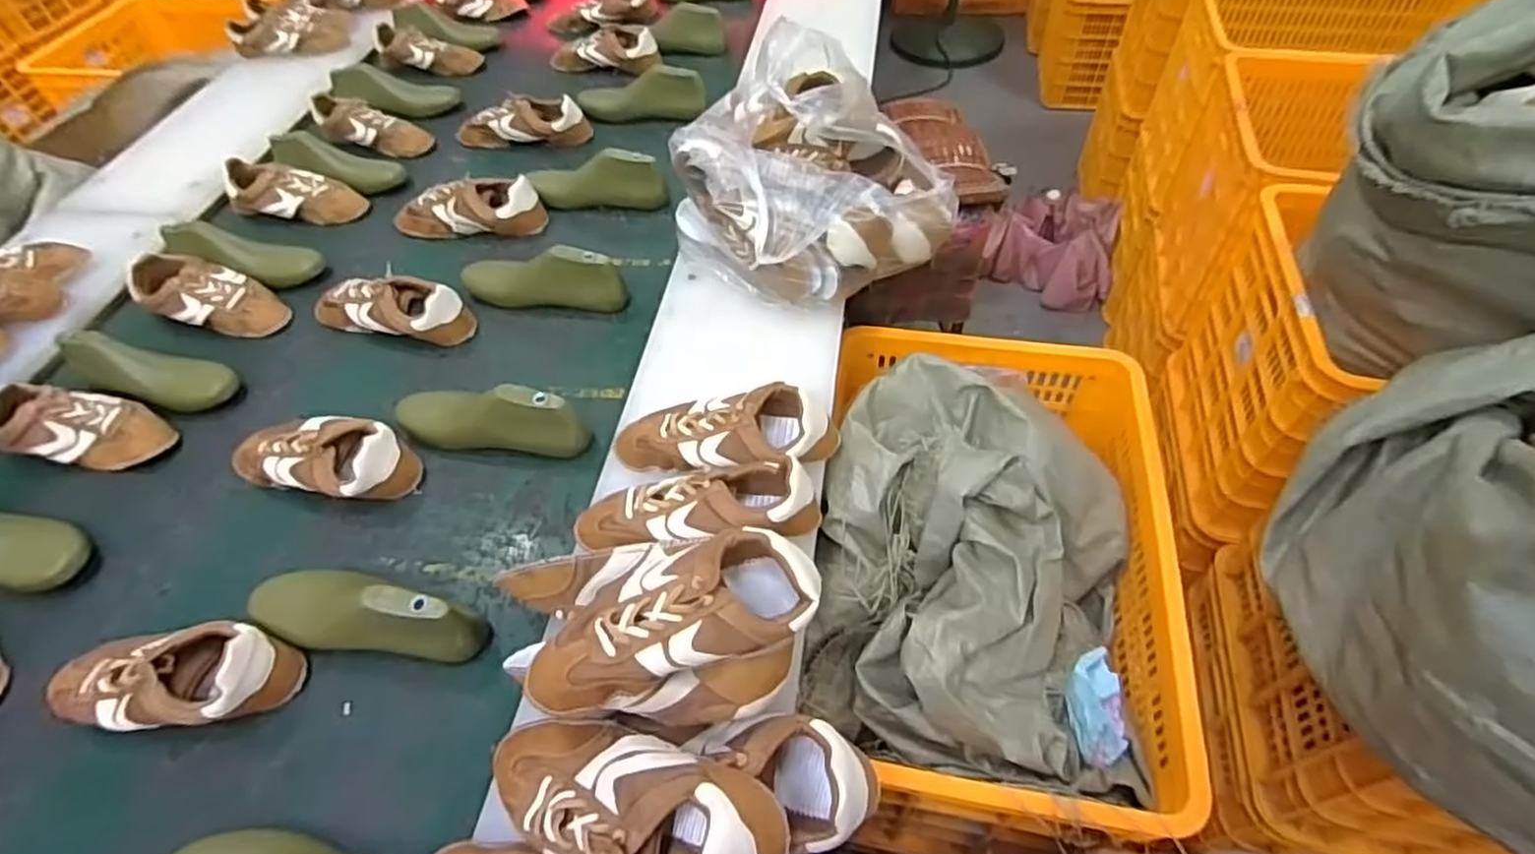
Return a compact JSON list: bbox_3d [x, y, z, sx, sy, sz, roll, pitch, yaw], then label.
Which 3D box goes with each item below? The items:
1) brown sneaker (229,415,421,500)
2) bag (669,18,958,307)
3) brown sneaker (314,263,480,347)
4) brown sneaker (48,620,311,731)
[{"bbox_3d":[-0.530,0.035,0.843,0.228,0.067,0.090,8,53,9],"label":"brown sneaker"},{"bbox_3d":[0.036,-0.342,0.936,0.306,0.201,0.322,-17,55,-10],"label":"bag"},{"bbox_3d":[-0.530,-0.164,1.000,0.227,0.070,0.081,12,54,13],"label":"brown sneaker"},{"bbox_3d":[-0.574,0.240,0.682,0.231,0.073,0.094,0,52,3],"label":"brown sneaker"}]

